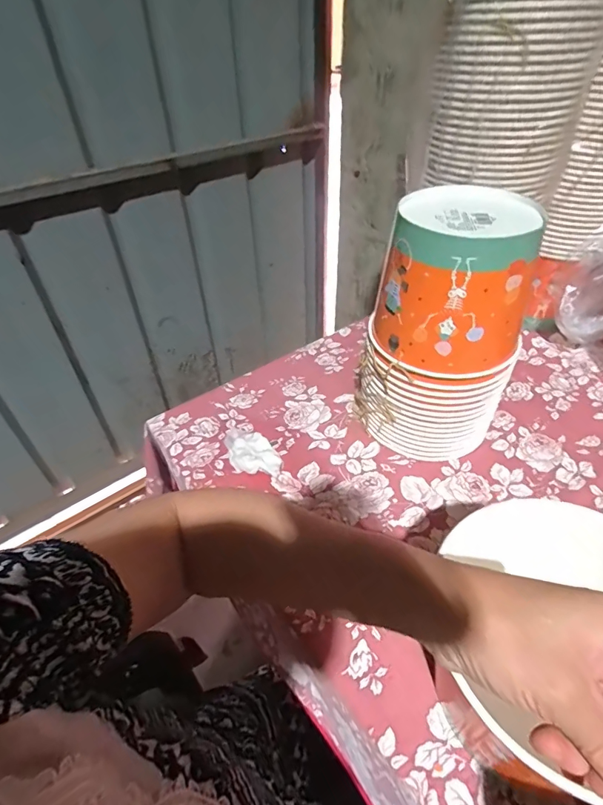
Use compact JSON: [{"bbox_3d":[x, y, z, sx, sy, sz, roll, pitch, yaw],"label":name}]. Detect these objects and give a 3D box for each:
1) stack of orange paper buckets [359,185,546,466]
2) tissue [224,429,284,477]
[{"bbox_3d":[0.161,-0.071,0.467,0.146,0.262,0.138,20,47,22],"label":"stack of orange paper buckets"},{"bbox_3d":[-0.063,0.056,0.514,0.054,0.026,0.094,-20,46,-18],"label":"tissue"}]

